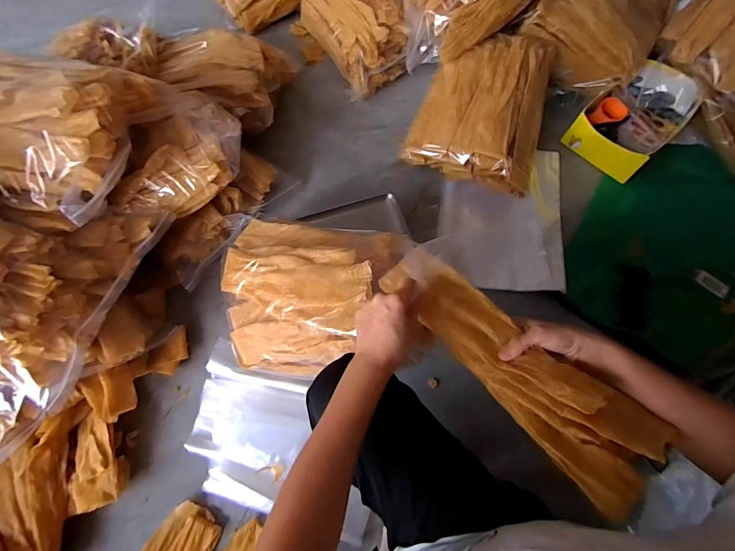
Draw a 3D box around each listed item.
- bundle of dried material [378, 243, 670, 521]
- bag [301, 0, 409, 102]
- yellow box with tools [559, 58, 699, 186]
[{"bbox_3d":[0.169,0.087,0.445,0.111,0.042,0.360,-36,58,-12],"label":"bundle of dried material"},{"bbox_3d":[-0.040,-0.795,1.138,0.227,0.158,0.406,-26,72,-9],"label":"bag"},{"bbox_3d":[0.773,-0.456,1.062,0.331,0.122,0.232,-41,75,-13],"label":"yellow box with tools"}]

